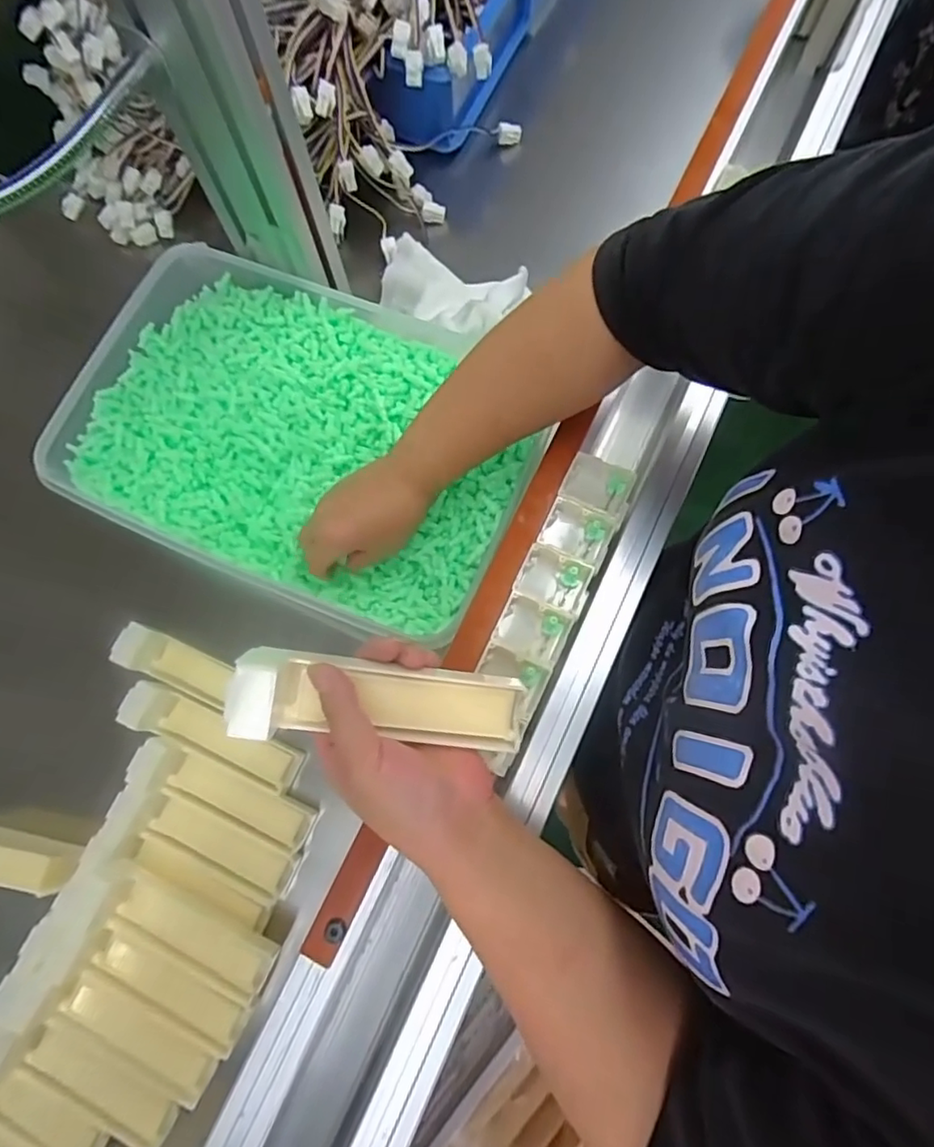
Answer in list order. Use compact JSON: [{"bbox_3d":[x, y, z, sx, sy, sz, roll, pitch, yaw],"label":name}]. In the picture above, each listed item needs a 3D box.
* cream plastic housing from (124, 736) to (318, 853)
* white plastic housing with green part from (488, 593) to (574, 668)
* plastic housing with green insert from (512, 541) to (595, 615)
[{"bbox_3d":[-0.192,0.174,0.461,0.141,0.038,0.033,23,75,7],"label":"cream plastic housing"},{"bbox_3d":[0.042,0.035,0.371,0.044,0.014,0.034,20,75,6],"label":"white plastic housing with green part"},{"bbox_3d":[0.058,0.004,0.384,0.046,0.021,0.039,21,75,7],"label":"plastic housing with green insert"}]

